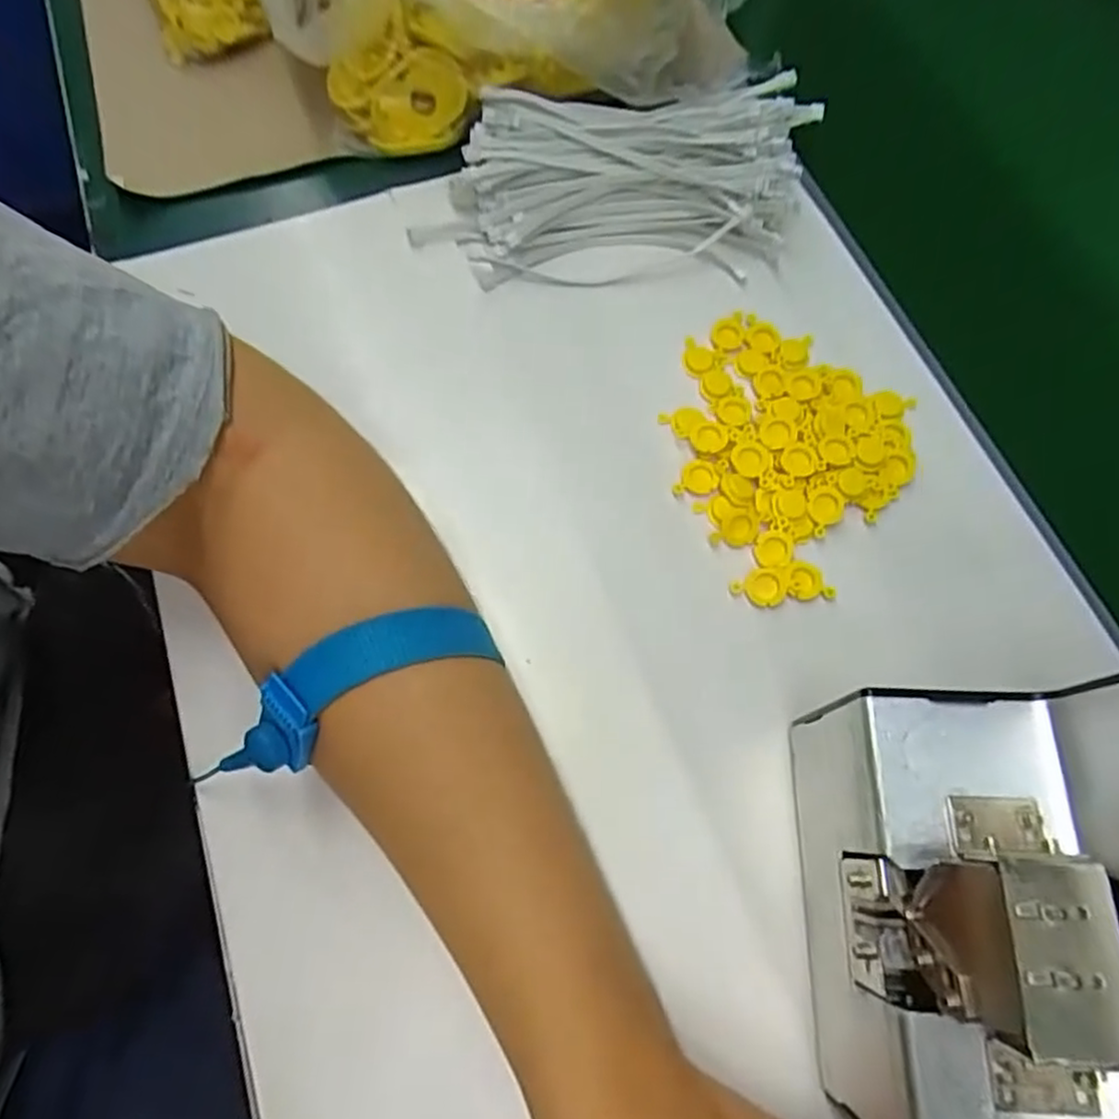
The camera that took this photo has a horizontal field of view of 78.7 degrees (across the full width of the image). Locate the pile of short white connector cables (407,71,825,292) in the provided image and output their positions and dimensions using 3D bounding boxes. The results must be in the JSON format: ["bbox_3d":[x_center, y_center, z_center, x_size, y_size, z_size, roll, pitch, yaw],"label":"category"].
[{"bbox_3d":[0.032,-0.211,0.370,0.215,0.041,0.119,-4,70,-3],"label":"pile of short white connector cables"}]

